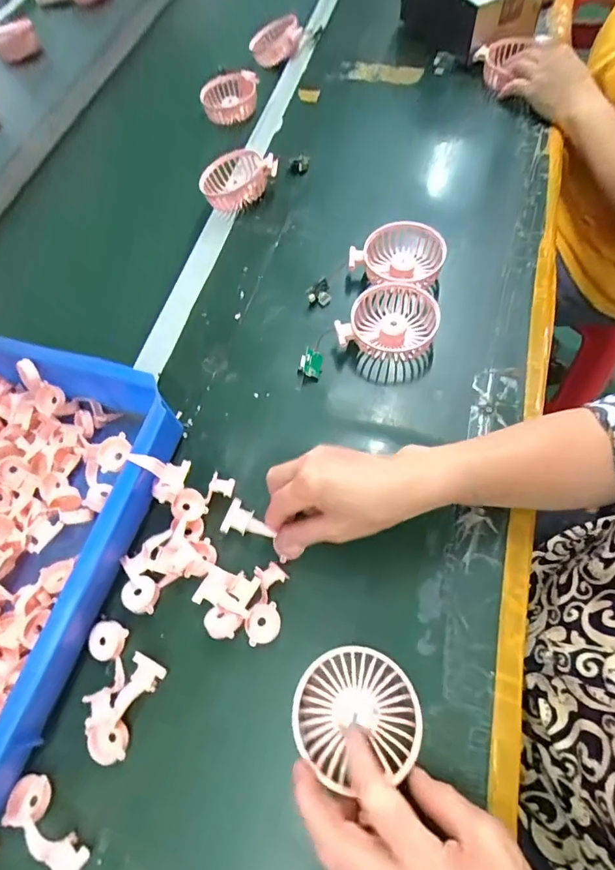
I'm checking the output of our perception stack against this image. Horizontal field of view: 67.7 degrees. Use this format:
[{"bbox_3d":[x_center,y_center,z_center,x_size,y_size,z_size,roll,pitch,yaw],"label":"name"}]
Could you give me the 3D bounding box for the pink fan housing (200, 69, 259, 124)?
[{"bbox_3d":[-0.127,-0.551,0.755,0.097,0.039,0.081,-19,64,-7],"label":"pink fan housing"}]

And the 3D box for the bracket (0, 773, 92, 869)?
[{"bbox_3d":[-0.190,0.283,0.328,0.075,0.023,0.030,38,71,19],"label":"bracket"}]

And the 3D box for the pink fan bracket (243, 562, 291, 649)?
[{"bbox_3d":[-0.034,0.140,0.383,0.028,0.013,0.065,7,64,5],"label":"pink fan bracket"}]

